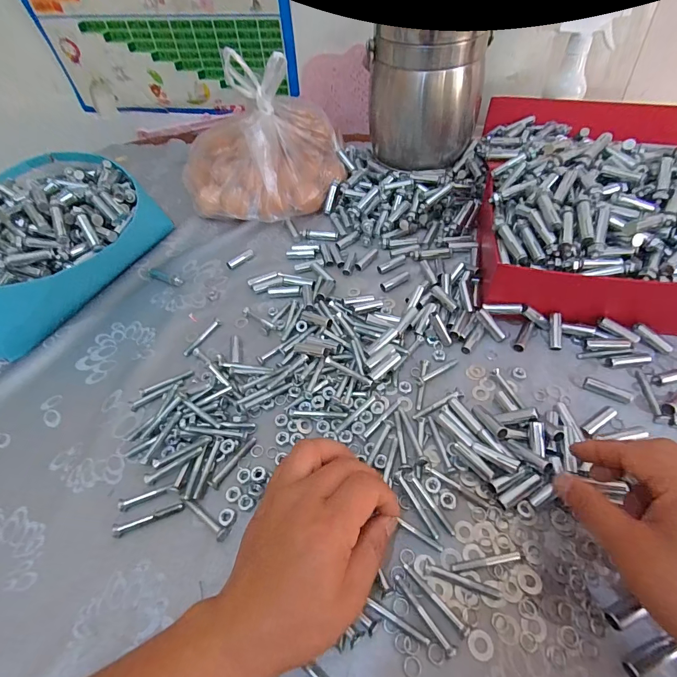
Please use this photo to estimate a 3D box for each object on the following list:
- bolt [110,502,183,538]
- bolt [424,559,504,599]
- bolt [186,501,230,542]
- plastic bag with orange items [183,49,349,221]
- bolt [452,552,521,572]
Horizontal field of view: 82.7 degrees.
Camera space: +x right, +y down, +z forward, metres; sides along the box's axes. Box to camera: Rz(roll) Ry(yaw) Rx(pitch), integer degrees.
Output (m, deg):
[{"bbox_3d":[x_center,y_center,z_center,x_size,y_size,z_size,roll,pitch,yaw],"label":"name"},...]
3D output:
[{"bbox_3d":[-0.159,0.151,0.322,0.058,0.005,0.010,-16,53,-8],"label":"bolt"},{"bbox_3d":[0.090,0.177,0.281,0.055,0.005,0.009,12,54,14],"label":"bolt"},{"bbox_3d":[-0.110,0.150,0.317,0.048,0.006,0.010,24,58,21],"label":"bolt"},{"bbox_3d":[-0.109,-0.271,0.544,0.235,0.163,0.149,-15,53,-7],"label":"plastic bag with orange items"},{"bbox_3d":[0.111,0.166,0.287,0.050,0.006,0.006,-9,52,-2],"label":"bolt"}]

